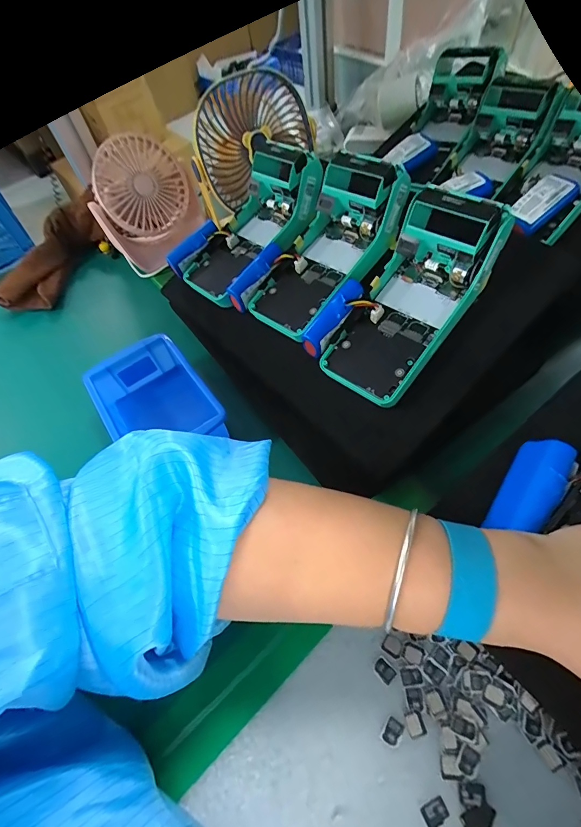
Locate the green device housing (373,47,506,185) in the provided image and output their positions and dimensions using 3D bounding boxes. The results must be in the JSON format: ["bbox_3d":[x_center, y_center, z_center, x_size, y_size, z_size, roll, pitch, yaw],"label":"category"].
[{"bbox_3d":[0.175,-0.350,0.453,0.147,0.080,0.095,-40,64,-18],"label":"green device housing"}]

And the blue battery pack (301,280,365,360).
[{"bbox_3d":[0.037,-0.085,0.333,0.021,0.020,0.074,36,88,22],"label":"blue battery pack"}]

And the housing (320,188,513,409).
[{"bbox_3d":[0.099,-0.091,0.318,0.075,0.054,0.170,33,93,21],"label":"housing"}]

